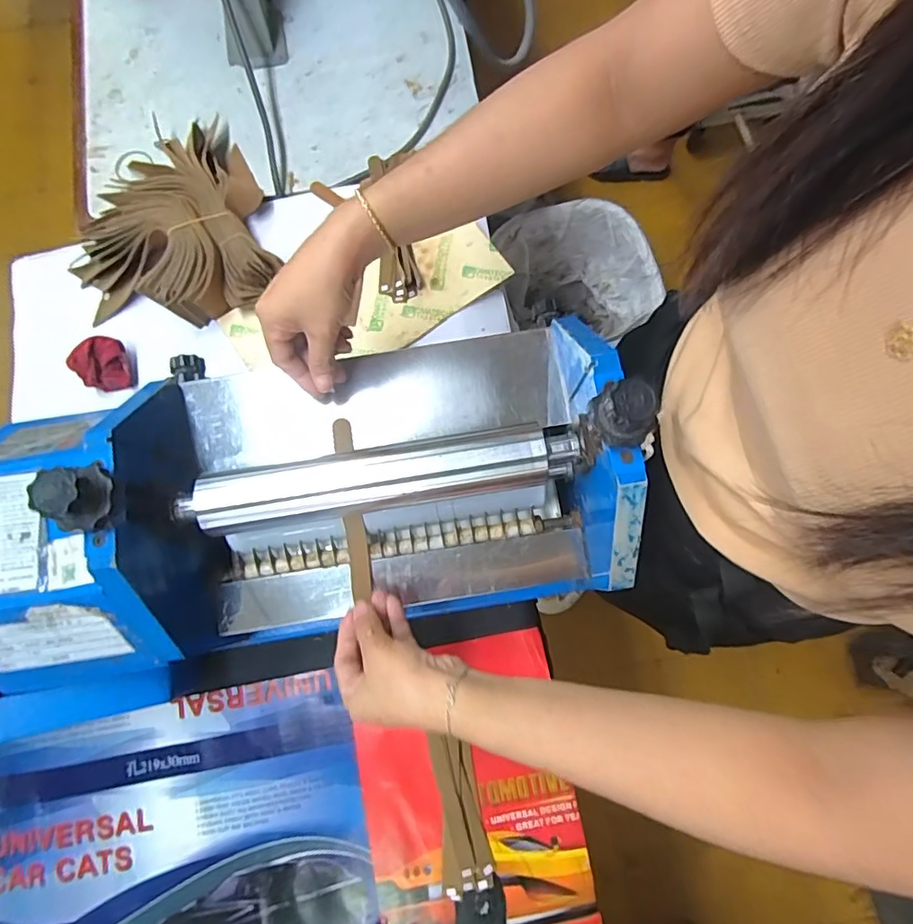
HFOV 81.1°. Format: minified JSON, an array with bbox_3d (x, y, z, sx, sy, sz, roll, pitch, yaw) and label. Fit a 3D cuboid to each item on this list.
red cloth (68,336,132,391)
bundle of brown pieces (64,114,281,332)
[{"bbox_3d":[-0.394,-0.109,0.599,0.057,0.042,0.055,26,80,6],"label":"red cloth"},{"bbox_3d":[-0.343,-0.275,0.622,0.224,0.060,0.253,-22,79,-4],"label":"bundle of brown pieces"}]

